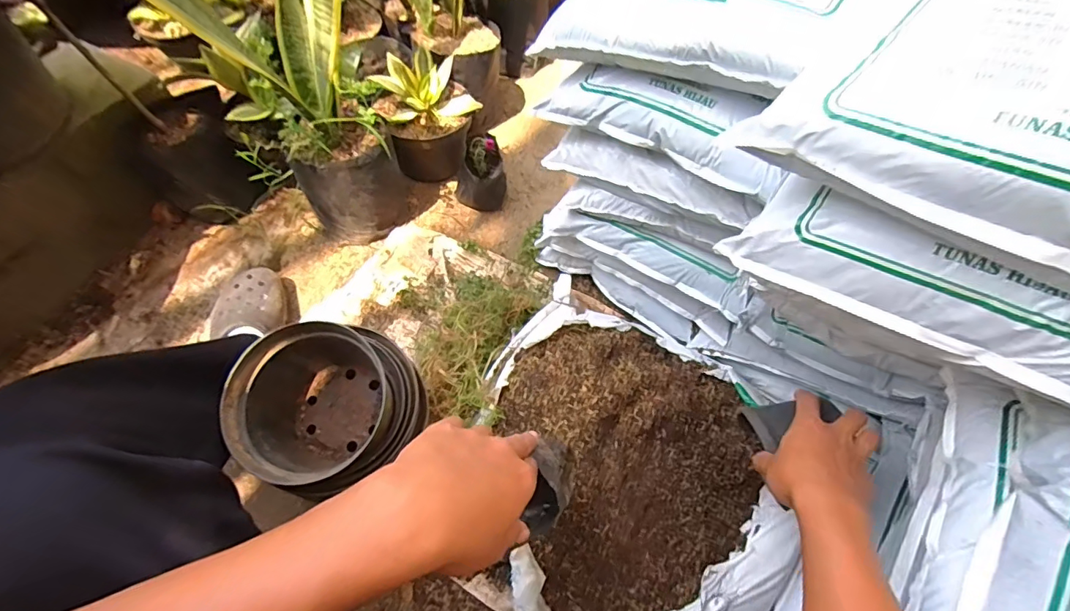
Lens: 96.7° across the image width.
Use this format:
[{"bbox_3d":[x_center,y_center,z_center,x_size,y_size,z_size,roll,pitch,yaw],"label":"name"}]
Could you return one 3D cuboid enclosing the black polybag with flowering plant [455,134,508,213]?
[{"bbox_3d":[-0.101,-0.240,0.896,0.093,0.102,0.106,-3,61,-6],"label":"black polybag with flowering plant"}]

